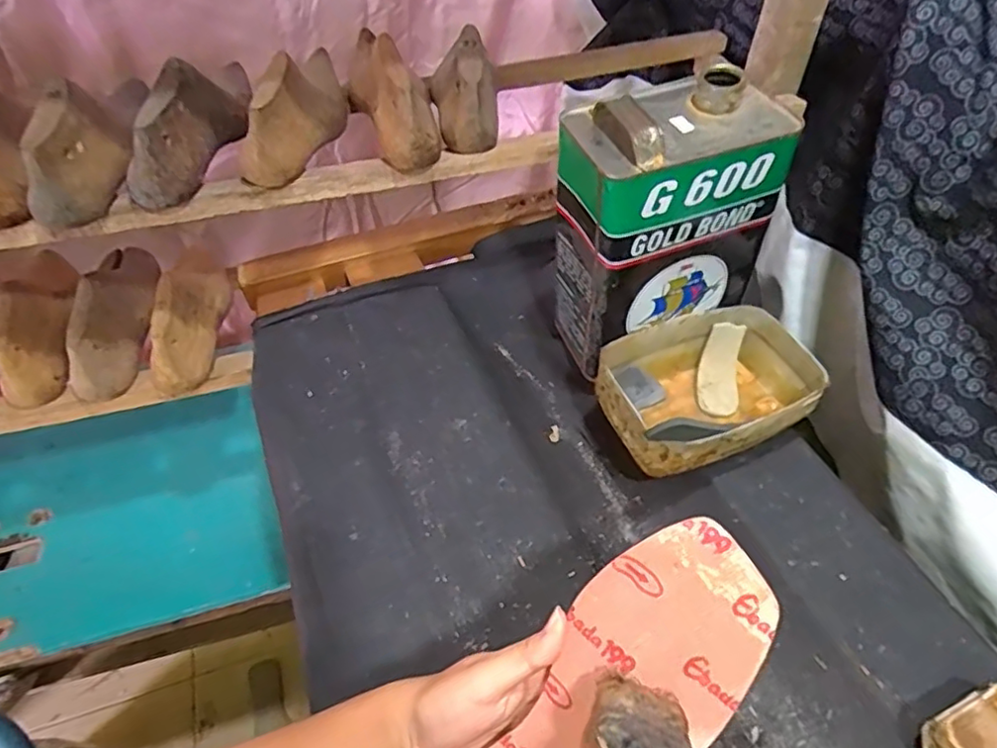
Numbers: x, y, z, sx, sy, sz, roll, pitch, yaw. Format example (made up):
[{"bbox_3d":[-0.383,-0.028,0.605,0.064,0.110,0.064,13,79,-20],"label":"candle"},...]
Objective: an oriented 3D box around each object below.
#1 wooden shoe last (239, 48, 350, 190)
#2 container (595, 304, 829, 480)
[{"bbox_3d":[-0.185,-0.239,0.566,0.041,0.079,0.158,8,48,5],"label":"wooden shoe last"},{"bbox_3d":[0.185,0.015,0.560,0.180,0.069,0.126,-17,51,-13],"label":"container"}]

